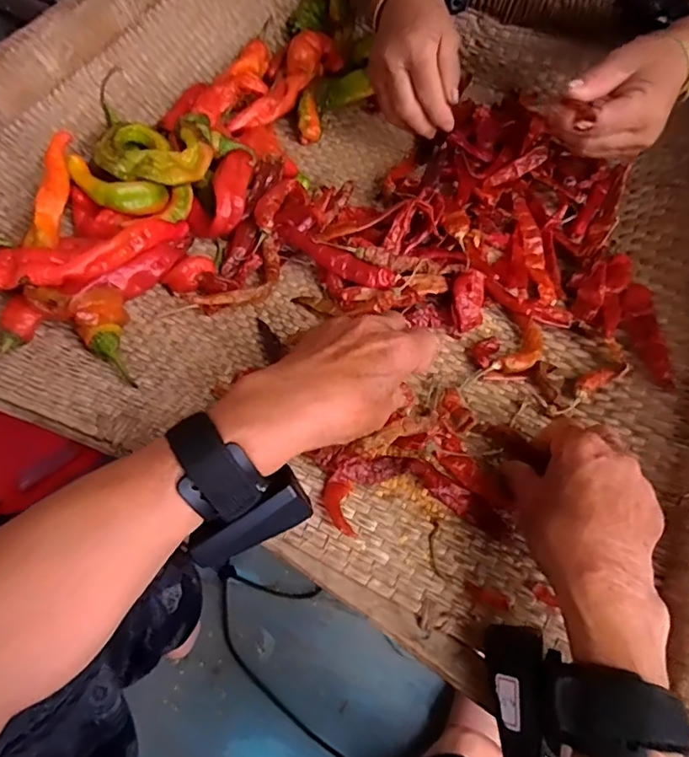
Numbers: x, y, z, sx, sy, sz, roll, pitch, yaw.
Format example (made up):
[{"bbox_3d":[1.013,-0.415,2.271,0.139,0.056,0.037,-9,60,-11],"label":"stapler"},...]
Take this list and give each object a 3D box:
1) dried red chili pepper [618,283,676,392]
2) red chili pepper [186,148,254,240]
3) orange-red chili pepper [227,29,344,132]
[{"bbox_3d":[0.238,-0.035,0.430,0.027,0.008,0.108,-10,47,26],"label":"dried red chili pepper"},{"bbox_3d":[-0.100,-0.158,0.450,0.040,0.032,0.083,20,78,6],"label":"red chili pepper"},{"bbox_3d":[-0.055,-0.290,0.538,0.036,0.036,0.174,25,65,9],"label":"orange-red chili pepper"}]

